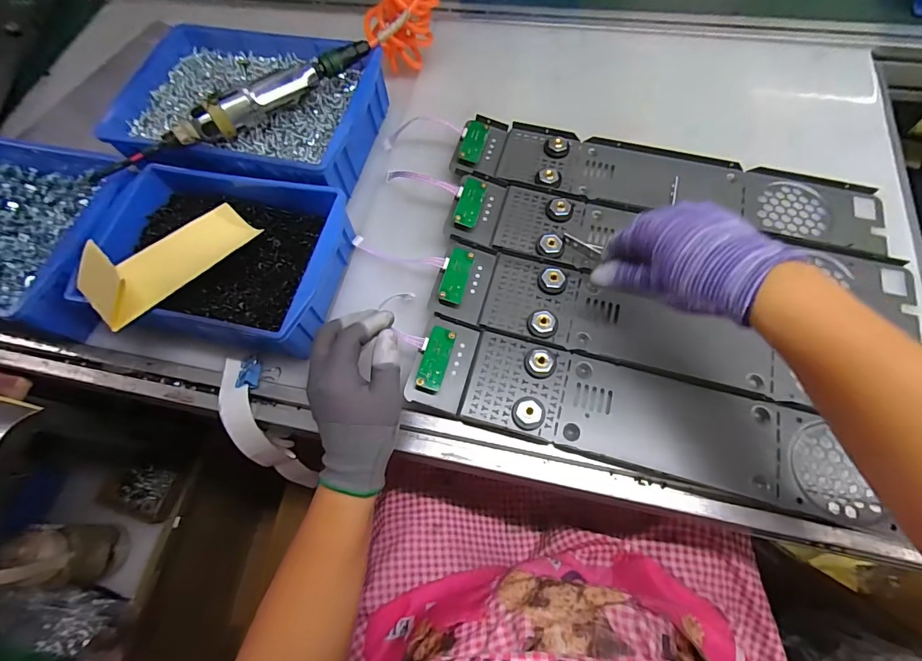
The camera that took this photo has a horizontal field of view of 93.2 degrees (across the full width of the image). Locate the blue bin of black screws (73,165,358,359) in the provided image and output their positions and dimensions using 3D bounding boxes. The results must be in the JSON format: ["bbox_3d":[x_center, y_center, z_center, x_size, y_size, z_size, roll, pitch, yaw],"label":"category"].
[{"bbox_3d":[-0.252,-0.077,0.467,0.237,0.087,0.191,11,69,8],"label":"blue bin of black screws"}]

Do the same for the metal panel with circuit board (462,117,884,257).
[{"bbox_3d":[0.232,-0.175,0.504,0.473,0.018,0.096,13,71,7],"label":"metal panel with circuit board"}]

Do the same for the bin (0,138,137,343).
[{"bbox_3d":[-0.515,-0.122,0.483,0.286,0.069,0.199,13,69,10],"label":"bin"}]

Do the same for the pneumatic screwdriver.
[{"bbox_3d":[-0.245,-0.246,0.481,0.322,0.034,0.042,-33,68,-9],"label":"pneumatic screwdriver"}]

